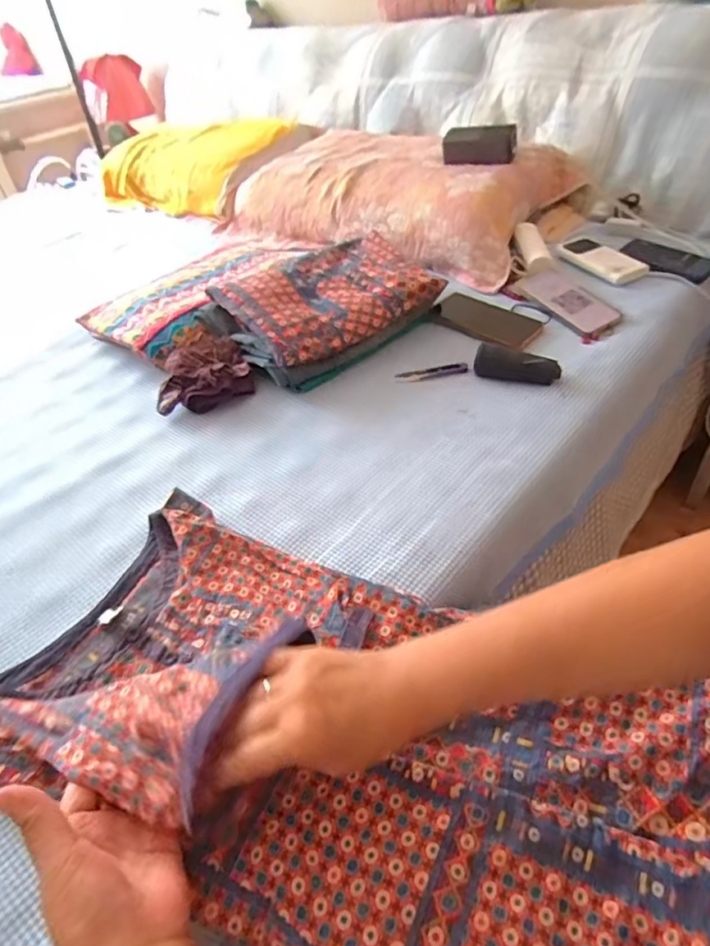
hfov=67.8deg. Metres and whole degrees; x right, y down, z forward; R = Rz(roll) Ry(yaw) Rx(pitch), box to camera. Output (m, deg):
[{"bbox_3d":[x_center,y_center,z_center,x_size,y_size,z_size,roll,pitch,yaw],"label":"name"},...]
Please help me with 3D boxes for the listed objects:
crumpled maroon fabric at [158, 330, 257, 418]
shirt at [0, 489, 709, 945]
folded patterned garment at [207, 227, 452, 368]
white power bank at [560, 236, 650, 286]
[{"bbox_3d":[-0.220,-0.147,0.763,0.128,0.050,0.141,-14,44,-10],"label":"crumpled maroon fabric"},{"bbox_3d":[-0.013,0.177,0.389,0.532,0.087,0.269,19,48,21],"label":"shirt"},{"bbox_3d":[-0.037,-0.261,0.807,0.292,0.084,0.207,-30,48,-22],"label":"folded patterned garment"},{"bbox_3d":[0.410,-0.362,0.890,0.078,0.014,0.159,-23,45,-15],"label":"white power bank"}]

